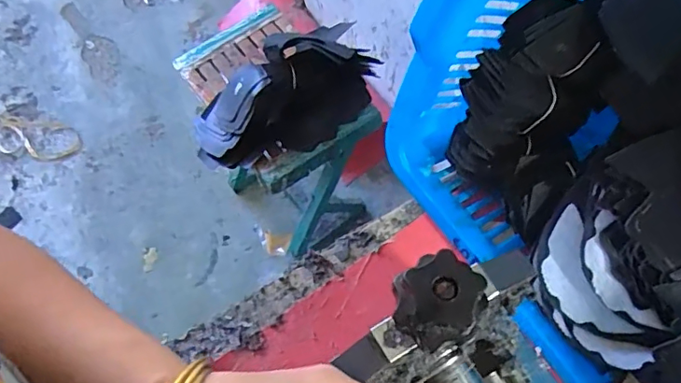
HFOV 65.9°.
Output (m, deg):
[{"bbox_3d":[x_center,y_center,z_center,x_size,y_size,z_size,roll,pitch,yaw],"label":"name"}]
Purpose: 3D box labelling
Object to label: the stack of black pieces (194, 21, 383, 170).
[{"bbox_3d":[-0.089,-0.159,0.897,0.341,0.107,0.169,-20,66,-6],"label":"stack of black pieces"}]

